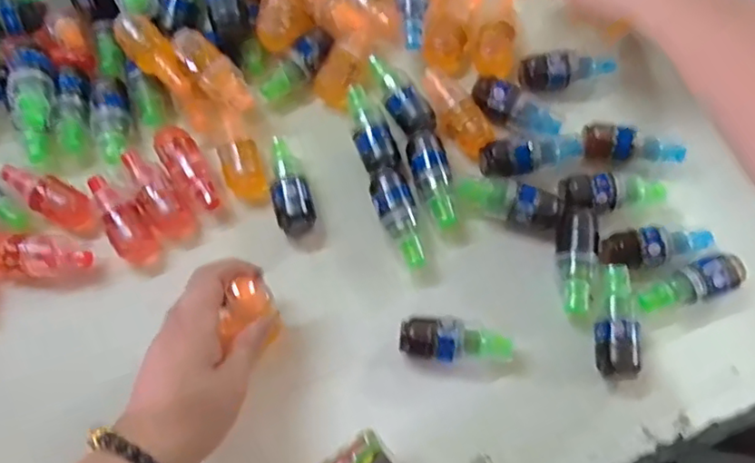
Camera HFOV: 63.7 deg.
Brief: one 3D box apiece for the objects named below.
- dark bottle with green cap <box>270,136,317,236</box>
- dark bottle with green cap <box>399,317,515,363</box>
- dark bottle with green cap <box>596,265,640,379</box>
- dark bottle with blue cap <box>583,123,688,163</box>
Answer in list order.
[{"bbox_3d":[-0.068,-0.035,0.471,0.029,0.023,0.077,-16,70,-2],"label":"dark bottle with green cap"},{"bbox_3d":[0.055,0.077,0.427,0.078,0.033,0.028,2,70,4],"label":"dark bottle with green cap"},{"bbox_3d":[0.170,0.064,0.432,0.026,0.028,0.079,9,71,7],"label":"dark bottle with green cap"},{"bbox_3d":[0.200,-0.063,0.477,0.078,0.030,0.025,12,72,8],"label":"dark bottle with blue cap"}]

